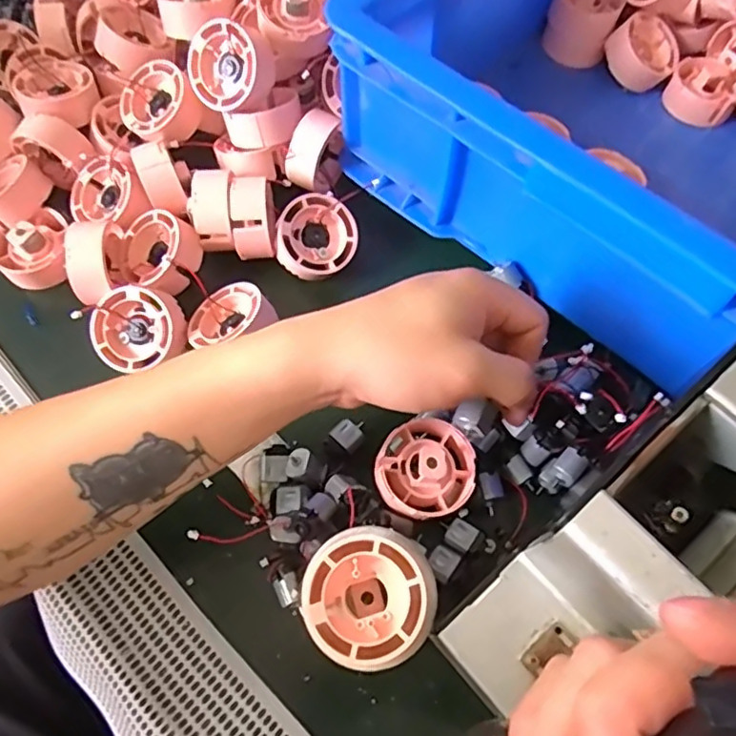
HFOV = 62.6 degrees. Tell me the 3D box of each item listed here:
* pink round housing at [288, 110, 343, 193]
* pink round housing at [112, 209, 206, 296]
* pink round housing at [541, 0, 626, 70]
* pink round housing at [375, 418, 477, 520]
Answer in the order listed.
[{"bbox_3d":[-0.036,-0.147,0.427,0.025,0.045,0.049,20,66,8],"label":"pink round housing"},{"bbox_3d":[-0.141,-0.078,0.412,0.053,0.026,0.051,13,84,32],"label":"pink round housing"},{"bbox_3d":[0.174,-0.284,0.495,0.054,0.049,0.048,18,66,7],"label":"pink round housing"},{"bbox_3d":[0.034,0.058,0.344,0.053,0.027,0.058,1,65,-1],"label":"pink round housing"}]

